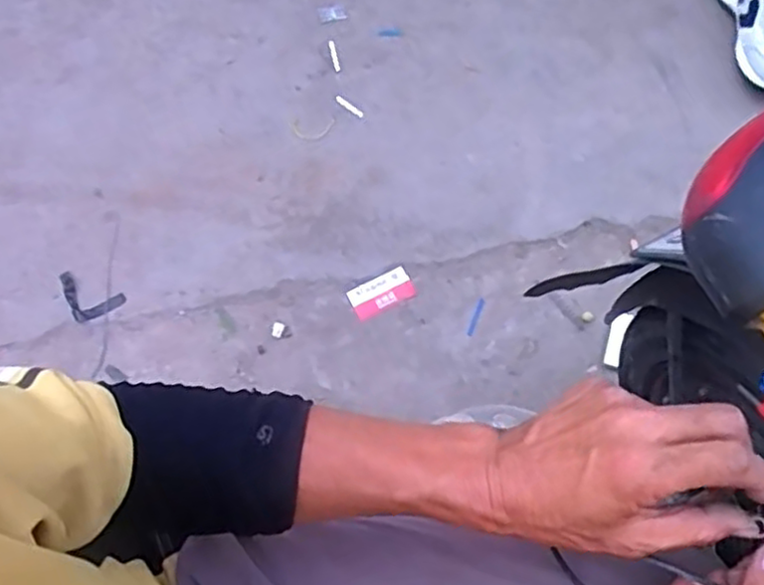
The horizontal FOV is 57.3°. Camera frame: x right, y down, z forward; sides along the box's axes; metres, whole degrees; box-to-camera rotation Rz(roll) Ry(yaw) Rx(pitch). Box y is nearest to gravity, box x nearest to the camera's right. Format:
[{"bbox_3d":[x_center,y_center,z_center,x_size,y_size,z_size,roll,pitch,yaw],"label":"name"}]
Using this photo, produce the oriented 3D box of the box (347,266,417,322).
[{"bbox_3d":[0.000,0.001,1.005,0.091,0.012,0.049,-27,71,-9],"label":"box"}]

